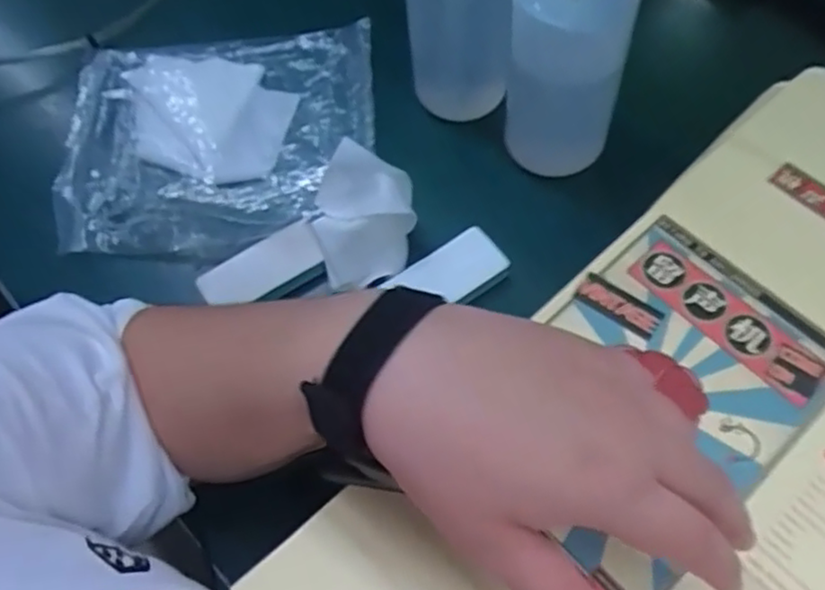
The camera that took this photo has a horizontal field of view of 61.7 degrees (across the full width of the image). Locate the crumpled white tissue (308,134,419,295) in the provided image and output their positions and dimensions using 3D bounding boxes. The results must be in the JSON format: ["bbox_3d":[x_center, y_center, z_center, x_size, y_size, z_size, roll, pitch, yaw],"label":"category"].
[{"bbox_3d":[-0.033,-0.054,0.471,0.069,0.068,0.064,-20,62,-6],"label":"crumpled white tissue"}]

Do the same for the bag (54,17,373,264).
[{"bbox_3d":[-0.153,-0.124,0.546,0.246,0.033,0.199,-6,61,1],"label":"bag"}]

